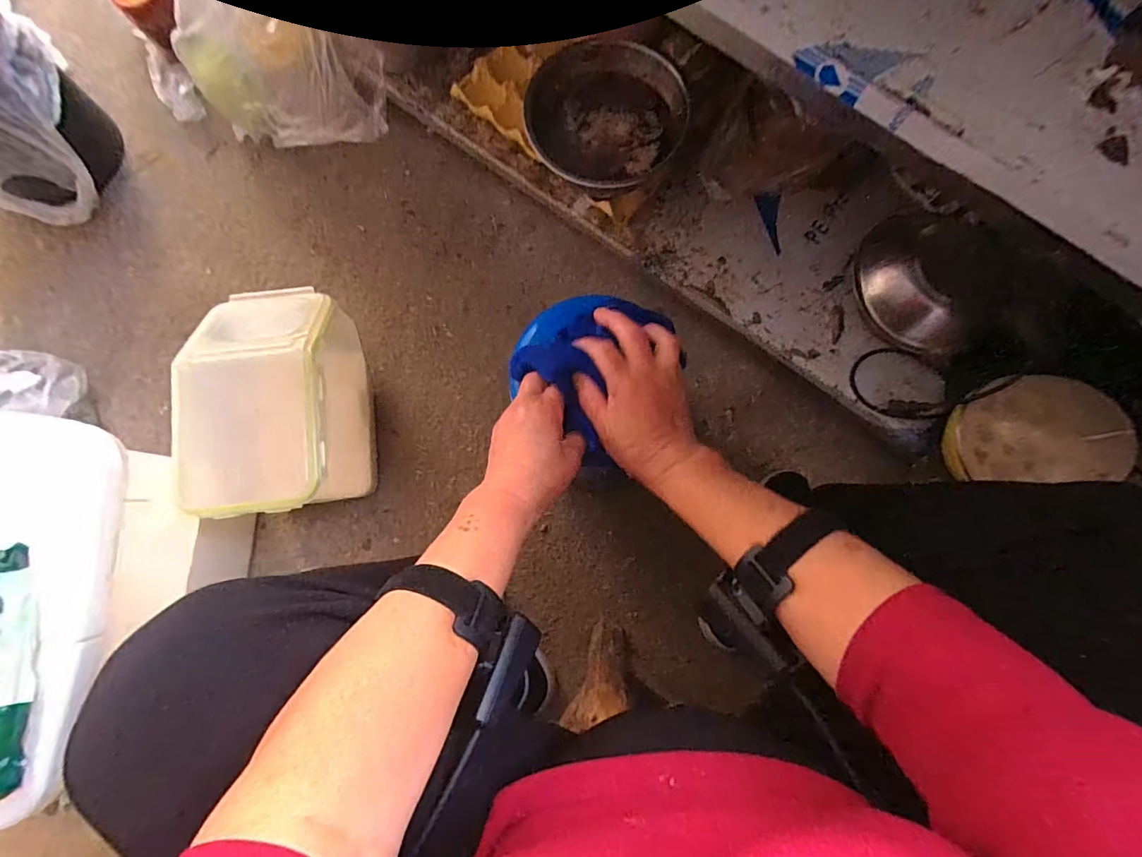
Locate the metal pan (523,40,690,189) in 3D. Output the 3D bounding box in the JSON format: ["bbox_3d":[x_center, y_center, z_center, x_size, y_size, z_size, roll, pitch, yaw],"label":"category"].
[{"bbox_3d":[0.038,-0.354,0.557,0.160,0.041,0.154,0,81,0],"label":"metal pan"}]

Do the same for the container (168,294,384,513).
[{"bbox_3d":[-0.338,-0.032,0.596,0.157,0.177,0.251,-3,81,-1],"label":"container"}]

